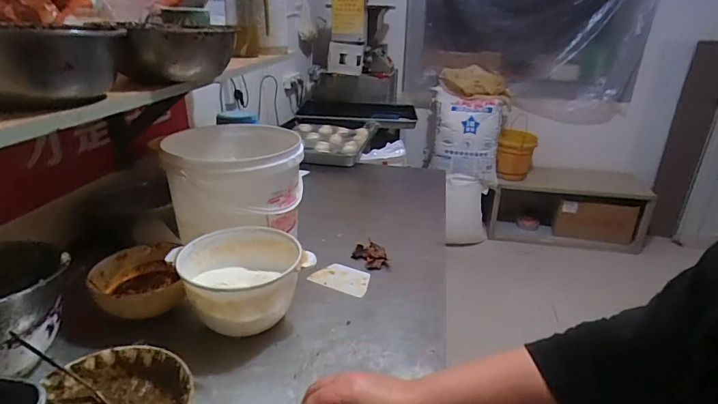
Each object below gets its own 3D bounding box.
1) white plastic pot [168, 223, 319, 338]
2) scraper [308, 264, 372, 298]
[{"bbox_3d":[-0.182,0.132,0.685,0.178,0.115,0.174,3,23,-1],"label":"white plastic pot"},{"bbox_3d":[-0.032,0.145,0.819,0.111,0.004,0.074,11,24,19],"label":"scraper"}]

